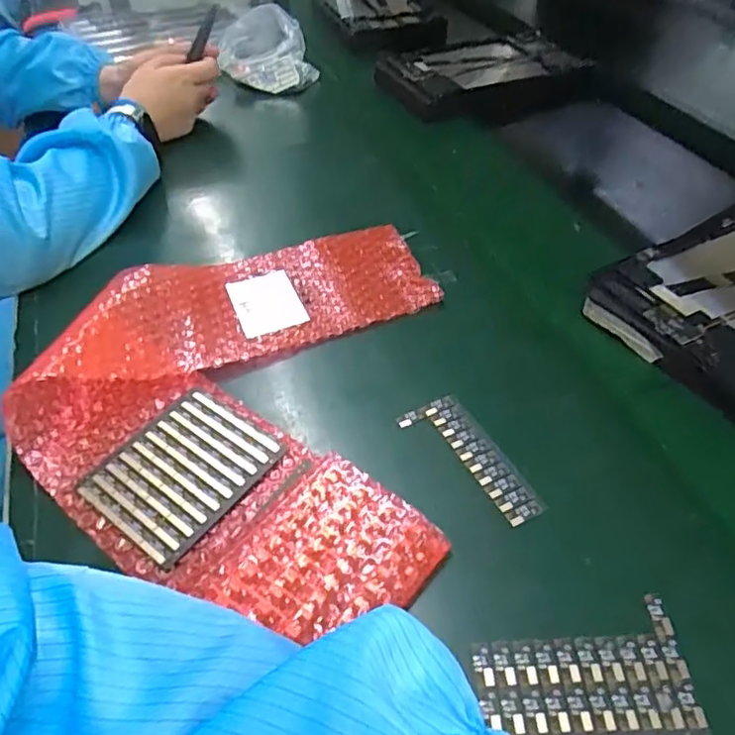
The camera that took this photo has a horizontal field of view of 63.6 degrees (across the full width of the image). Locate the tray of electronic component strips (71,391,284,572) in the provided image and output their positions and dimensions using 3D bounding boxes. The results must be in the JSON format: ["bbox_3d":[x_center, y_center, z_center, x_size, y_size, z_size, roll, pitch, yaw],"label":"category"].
[{"bbox_3d":[-0.113,0.061,0.362,0.086,0.004,0.096,29,53,25],"label":"tray of electronic component strips"}]

